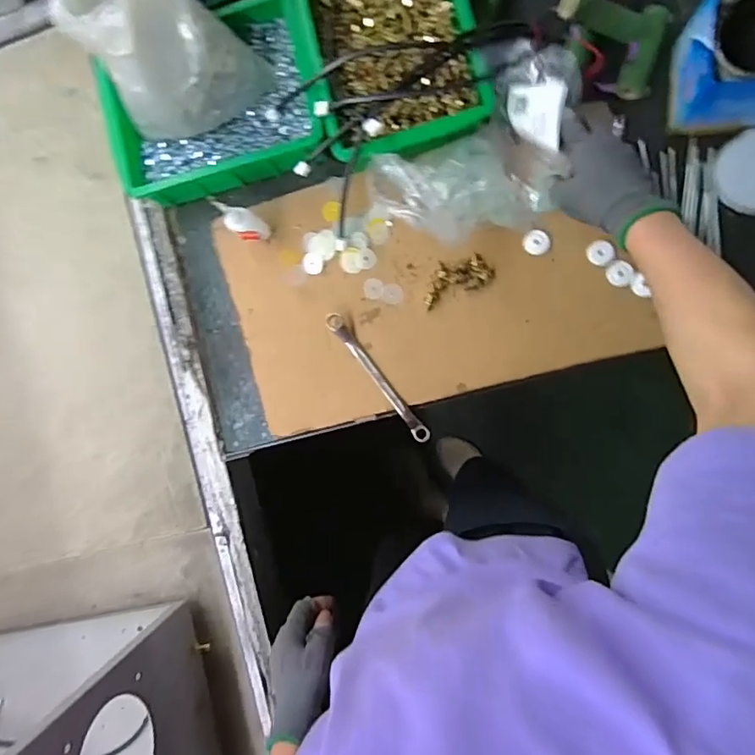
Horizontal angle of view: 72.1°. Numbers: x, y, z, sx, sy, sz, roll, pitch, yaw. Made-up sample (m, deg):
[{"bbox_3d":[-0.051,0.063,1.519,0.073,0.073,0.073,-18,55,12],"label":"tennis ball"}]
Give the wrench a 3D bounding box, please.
[{"bbox_3d":[0.001,0.001,0.622,0.019,0.014,0.187,-37,87,7],"label":"wrench"}]

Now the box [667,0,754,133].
[{"bbox_3d":[0.365,-0.317,0.527,0.103,0.103,0.108,-4,91,7],"label":"box"}]

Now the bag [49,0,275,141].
[{"bbox_3d":[-0.221,-0.354,0.527,0.125,0.181,0.147,-40,87,7],"label":"bag"}]

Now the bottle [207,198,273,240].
[{"bbox_3d":[-0.156,-0.179,0.597,0.032,0.113,0.028,-32,88,7],"label":"bottle"}]

